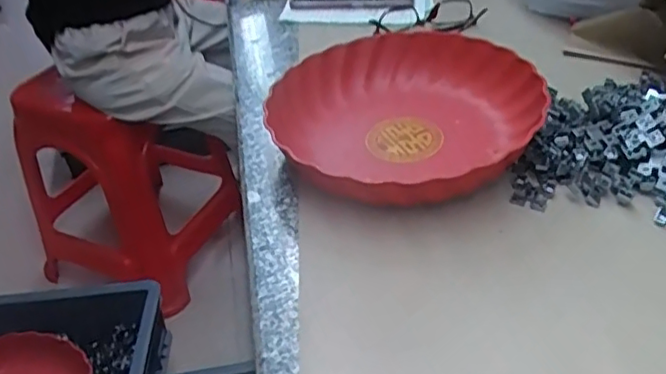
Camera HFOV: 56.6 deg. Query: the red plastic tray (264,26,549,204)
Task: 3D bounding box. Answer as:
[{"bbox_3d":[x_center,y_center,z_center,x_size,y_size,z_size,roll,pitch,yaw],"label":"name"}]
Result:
[{"bbox_3d":[0.062,-0.068,0.567,0.237,0.055,0.243,-11,40,-8],"label":"red plastic tray"}]

